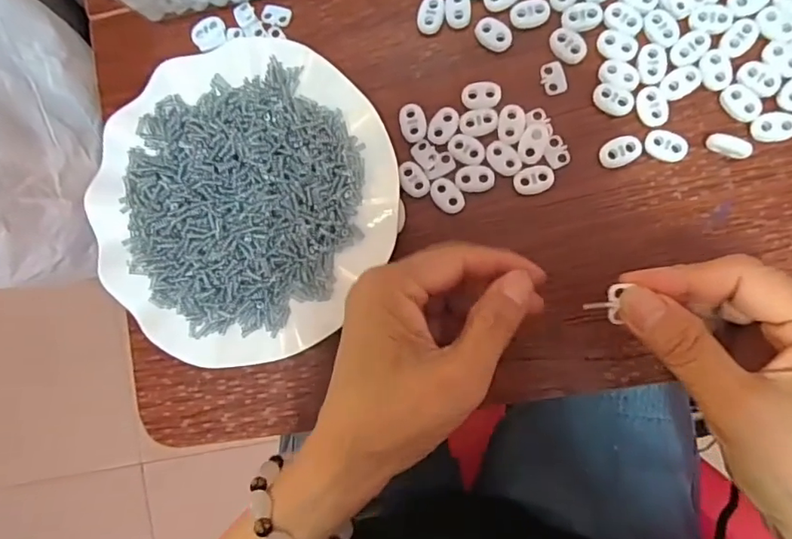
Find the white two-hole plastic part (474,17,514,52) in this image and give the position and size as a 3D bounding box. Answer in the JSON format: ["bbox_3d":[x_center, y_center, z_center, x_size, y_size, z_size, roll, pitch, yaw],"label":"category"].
[{"bbox_3d":[0.058,-0.139,0.317,0.024,0.004,0.016,38,94,8],"label":"white two-hole plastic part"}]

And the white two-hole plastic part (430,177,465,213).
[{"bbox_3d":[0.030,-0.043,0.315,0.016,0.004,0.023,-37,84,6],"label":"white two-hole plastic part"}]

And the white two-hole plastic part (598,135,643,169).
[{"bbox_3d":[0.128,-0.067,0.305,0.023,0.006,0.016,-25,85,7],"label":"white two-hole plastic part"}]

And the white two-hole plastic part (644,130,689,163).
[{"bbox_3d":[0.151,-0.069,0.300,0.022,0.005,0.016,17,91,8],"label":"white two-hole plastic part"}]

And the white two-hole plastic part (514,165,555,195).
[{"bbox_3d":[0.080,-0.052,0.309,0.022,0.004,0.016,-7,87,8],"label":"white two-hole plastic part"}]

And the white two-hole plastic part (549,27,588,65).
[{"bbox_3d":[0.100,-0.130,0.311,0.017,0.004,0.023,-44,83,5],"label":"white two-hole plastic part"}]

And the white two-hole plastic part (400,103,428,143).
[{"bbox_3d":[0.010,-0.088,0.320,0.015,0.004,0.022,-7,87,8],"label":"white two-hole plastic part"}]

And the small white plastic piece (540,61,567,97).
[{"bbox_3d":[0.092,-0.111,0.312,0.014,0.004,0.019,-14,86,8],"label":"small white plastic piece"}]

